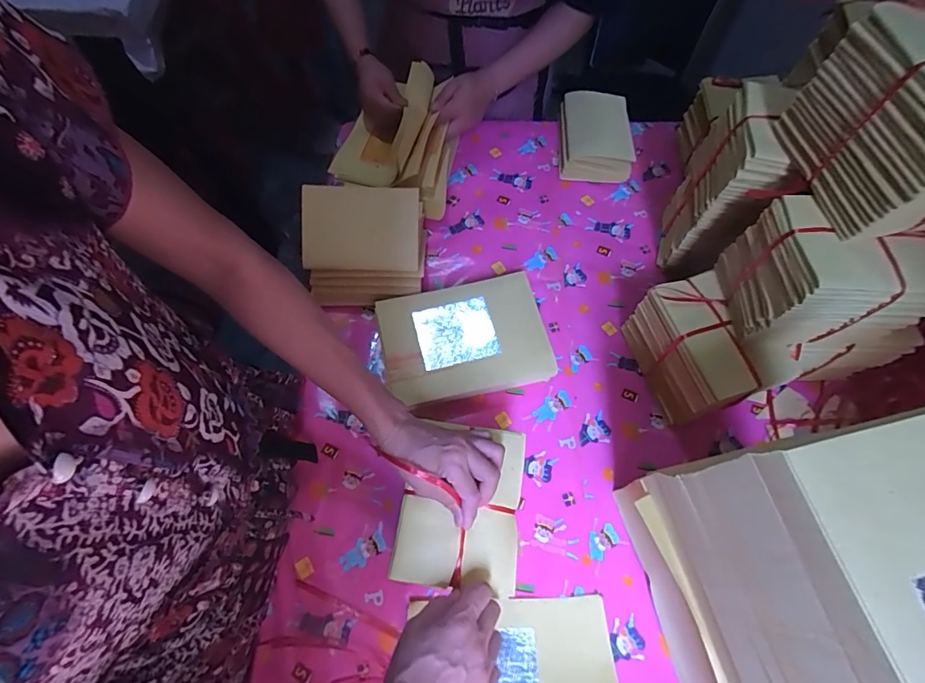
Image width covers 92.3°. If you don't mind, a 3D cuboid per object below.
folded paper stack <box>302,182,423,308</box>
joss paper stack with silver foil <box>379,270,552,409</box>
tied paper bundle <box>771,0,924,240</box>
[{"bbox_3d":[-0.144,-0.133,0.647,0.167,0.036,0.174,1,106,-1],"label":"folded paper stack"},{"bbox_3d":[0.002,-0.002,0.643,0.228,0.046,0.164,-13,66,-5],"label":"joss paper stack with silver foil"},{"bbox_3d":[0.416,-0.203,0.408,0.118,0.135,0.166,-12,66,-5],"label":"tied paper bundle"}]

